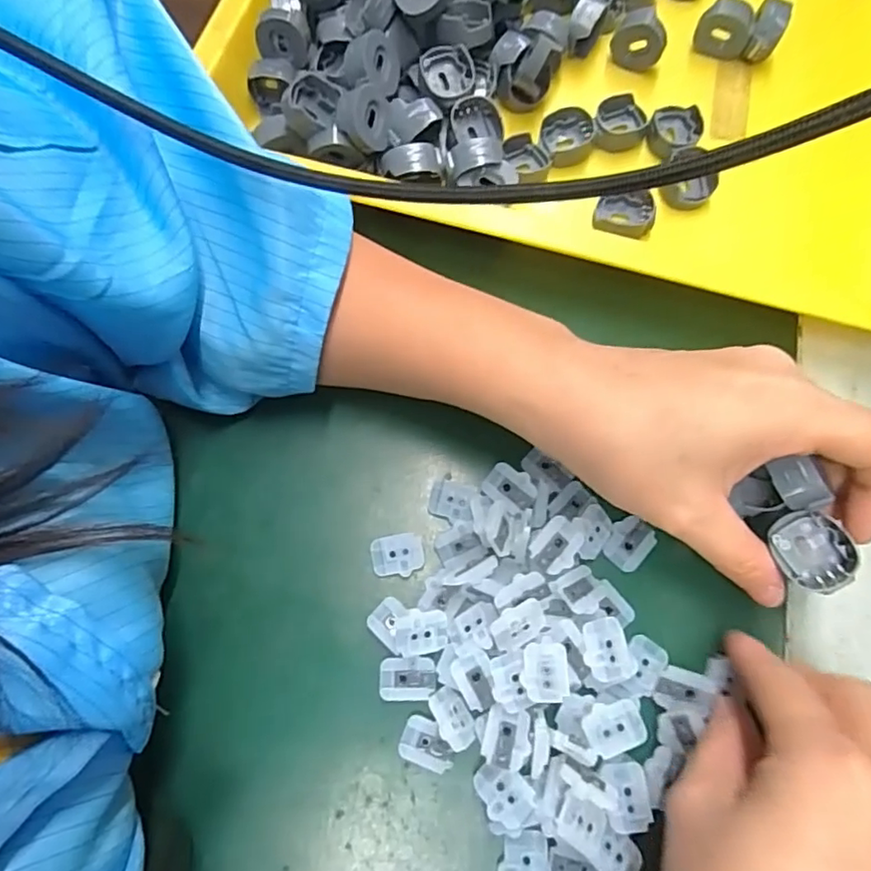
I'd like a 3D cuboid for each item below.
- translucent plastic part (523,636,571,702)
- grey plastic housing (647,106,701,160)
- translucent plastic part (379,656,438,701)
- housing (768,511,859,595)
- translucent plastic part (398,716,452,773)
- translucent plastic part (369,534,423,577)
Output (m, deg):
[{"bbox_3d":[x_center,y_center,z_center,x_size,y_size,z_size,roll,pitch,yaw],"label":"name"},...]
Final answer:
[{"bbox_3d":[0.040,0.086,0.214,0.016,0.006,0.022,0,70,-2],"label":"translucent plastic part"},{"bbox_3d":[0.124,-0.158,0.305,0.026,0.014,0.022,34,73,10],"label":"grey plastic housing"},{"bbox_3d":[-0.011,0.094,0.226,0.021,0.004,0.015,-1,70,-2],"label":"translucent plastic part"},{"bbox_3d":[0.135,0.041,0.210,0.027,0.015,0.022,34,75,9],"label":"housing"},{"bbox_3d":[-0.003,0.116,0.222,0.021,0.005,0.015,24,71,7],"label":"translucent plastic part"},{"bbox_3d":[-0.016,0.050,0.245,0.021,0.006,0.016,-7,71,-4],"label":"translucent plastic part"}]

